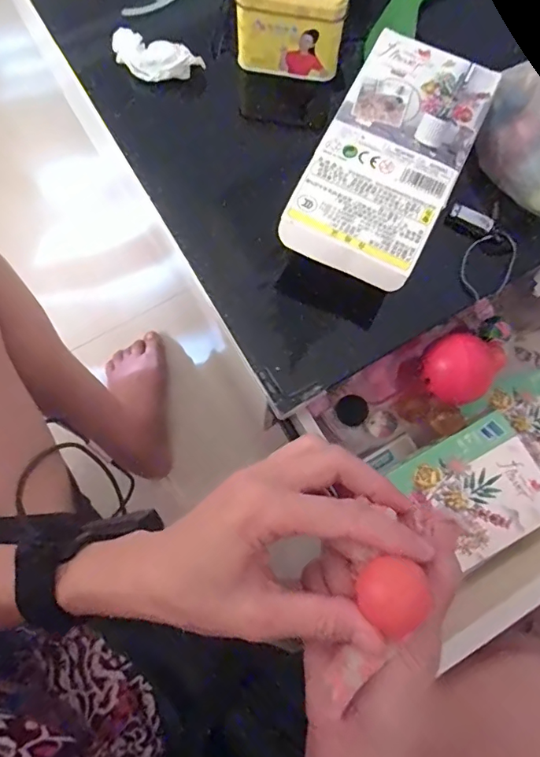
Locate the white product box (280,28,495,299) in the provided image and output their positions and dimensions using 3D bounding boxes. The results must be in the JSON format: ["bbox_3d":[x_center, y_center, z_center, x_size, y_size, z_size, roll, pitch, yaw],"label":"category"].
[{"bbox_3d":[0.091,-0.167,0.359,0.099,0.019,0.191,27,78,4],"label":"white product box"}]

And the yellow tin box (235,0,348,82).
[{"bbox_3d":[0.021,-0.322,0.405,0.087,0.068,0.083,11,77,1],"label":"yellow tin box"}]

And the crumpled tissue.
[{"bbox_3d":[-0.103,-0.280,0.422,0.079,0.023,0.031,17,78,2],"label":"crumpled tissue"}]

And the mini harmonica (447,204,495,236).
[{"bbox_3d":[0.169,-0.133,0.403,0.036,0.011,0.014,26,78,4],"label":"mini harmonica"}]

